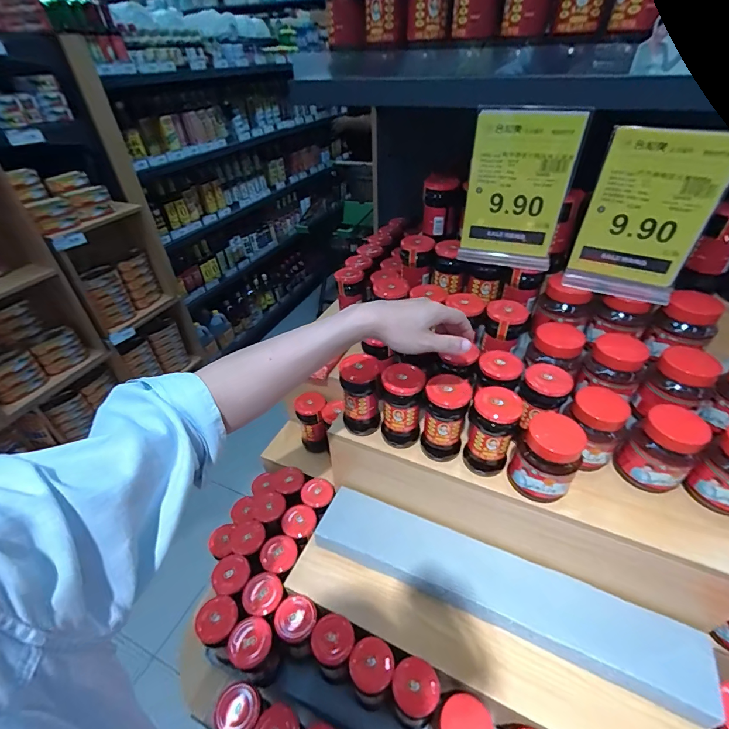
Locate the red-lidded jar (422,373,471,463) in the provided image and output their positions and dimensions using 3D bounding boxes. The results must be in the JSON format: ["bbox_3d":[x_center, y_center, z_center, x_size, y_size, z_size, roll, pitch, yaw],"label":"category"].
[{"bbox_3d":[0.127,0.085,0.599,0.062,0.136,0.064,-2,39,1],"label":"red-lidded jar"}]

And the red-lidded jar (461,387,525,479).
[{"bbox_3d":[0.188,0.103,0.570,0.063,0.139,0.058,-2,39,1],"label":"red-lidded jar"}]

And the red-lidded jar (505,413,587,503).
[{"bbox_3d":[0.257,0.132,0.542,0.077,0.105,0.077,-2,39,1],"label":"red-lidded jar"}]

